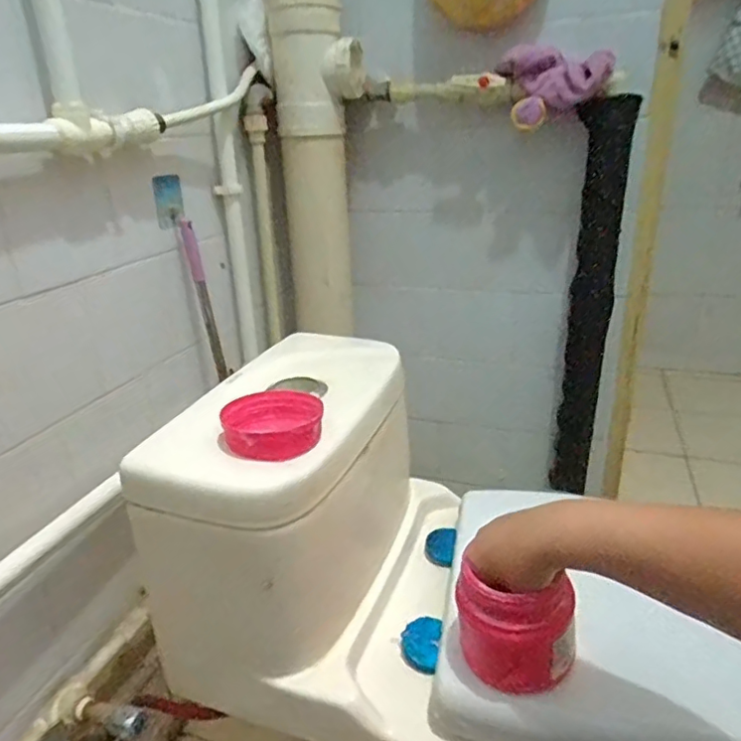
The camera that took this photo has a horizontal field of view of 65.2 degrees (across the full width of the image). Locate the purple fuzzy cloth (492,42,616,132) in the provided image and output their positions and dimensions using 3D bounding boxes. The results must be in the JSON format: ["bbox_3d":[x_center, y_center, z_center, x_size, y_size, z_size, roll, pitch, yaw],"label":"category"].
[{"bbox_3d":[0.288,-0.449,0.914,0.167,0.110,0.061,9,25,23],"label":"purple fuzzy cloth"}]

